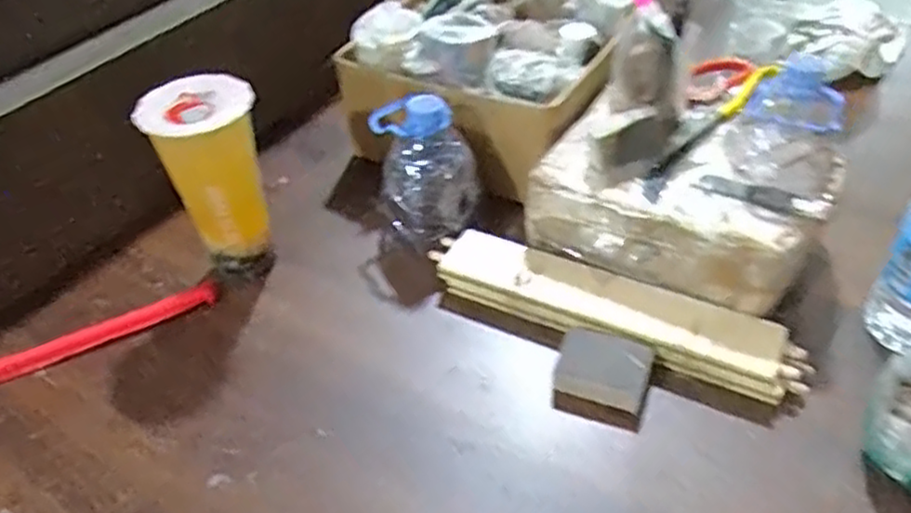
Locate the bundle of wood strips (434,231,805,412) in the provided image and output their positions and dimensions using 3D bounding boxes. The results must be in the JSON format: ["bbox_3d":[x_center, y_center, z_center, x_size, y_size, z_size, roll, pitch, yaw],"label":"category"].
[{"bbox_3d":[0.127,0.046,0.620,0.322,0.033,0.069,20,50,24],"label":"bundle of wood strips"}]

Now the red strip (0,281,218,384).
[{"bbox_3d":[-0.343,0.073,0.643,0.257,0.020,0.027,-21,47,-15],"label":"red strip"}]

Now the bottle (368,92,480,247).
[{"bbox_3d":[-0.025,-0.078,0.670,0.092,0.134,0.081,-6,45,-1],"label":"bottle"}]

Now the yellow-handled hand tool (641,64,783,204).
[{"bbox_3d":[0.229,-0.116,0.640,0.023,0.025,0.226,31,55,31],"label":"yellow-handled hand tool"}]

